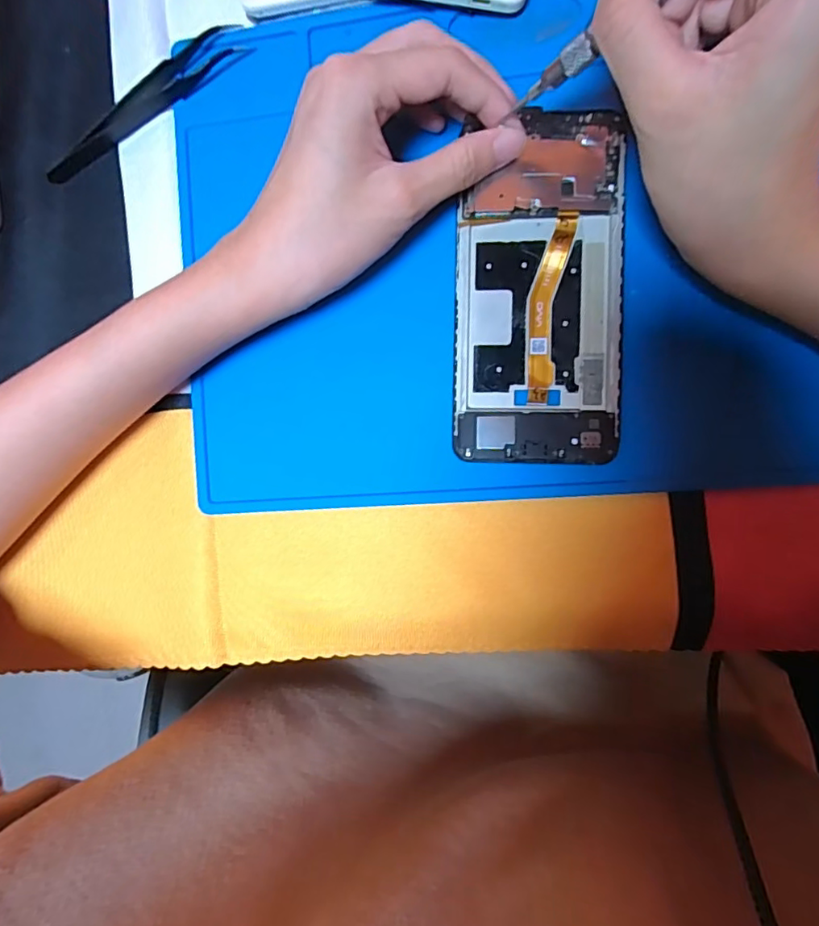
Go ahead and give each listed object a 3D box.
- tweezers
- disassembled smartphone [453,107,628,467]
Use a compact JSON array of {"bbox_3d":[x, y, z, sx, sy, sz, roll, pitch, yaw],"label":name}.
[{"bbox_3d":[-0.129,-0.173,0.257,0.114,0.007,0.015,-31,87,7],"label":"tweezers"},{"bbox_3d":[0.057,-0.074,0.230,0.072,0.008,0.148,5,92,8],"label":"disassembled smartphone"}]

